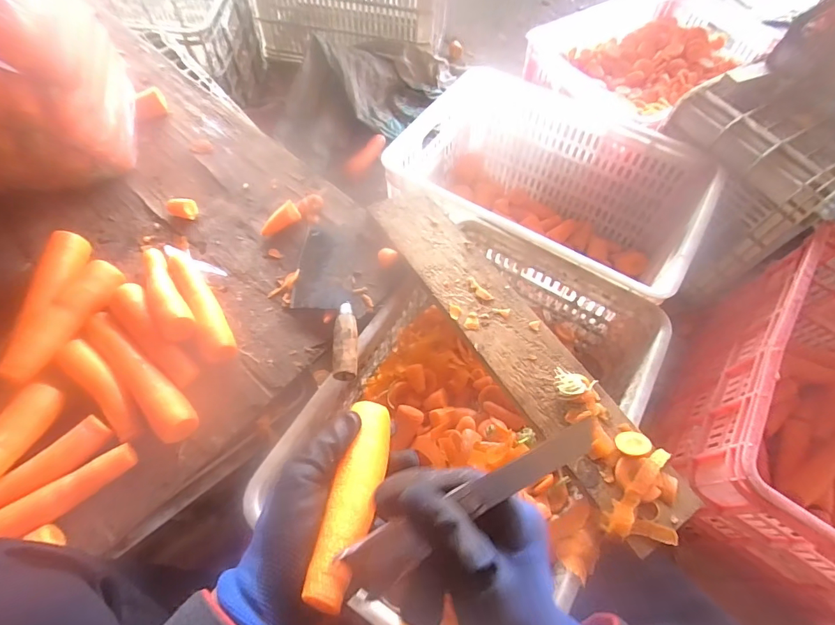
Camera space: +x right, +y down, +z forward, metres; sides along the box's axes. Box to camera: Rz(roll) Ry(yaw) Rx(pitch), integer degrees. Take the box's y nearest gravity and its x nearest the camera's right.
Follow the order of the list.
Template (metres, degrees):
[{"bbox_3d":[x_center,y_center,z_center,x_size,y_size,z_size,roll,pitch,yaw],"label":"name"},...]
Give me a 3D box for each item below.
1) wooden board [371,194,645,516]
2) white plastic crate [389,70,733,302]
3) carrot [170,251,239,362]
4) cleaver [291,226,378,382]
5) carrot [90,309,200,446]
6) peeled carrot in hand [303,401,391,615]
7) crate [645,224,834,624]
[{"bbox_3d":[0.107,0.006,0.581,0.106,0.023,0.489,-30,68,-17],"label":"wooden board"},{"bbox_3d":[0.228,-0.204,0.870,0.532,0.285,0.406,36,66,15],"label":"white plastic crate"},{"bbox_3d":[-0.279,-0.011,0.561,0.038,0.042,0.182,-26,67,-16],"label":"carrot"},{"bbox_3d":[-0.115,-0.026,0.588,0.110,0.031,0.240,4,62,-1],"label":"cleaver"},{"bbox_3d":[-0.325,0.074,0.508,0.192,0.032,0.039,41,67,17],"label":"carrot"},{"bbox_3d":[-0.043,0.124,0.307,0.031,0.025,0.149,12,35,3],"label":"peeled carrot in hand"},{"bbox_3d":[0.653,0.175,0.694,0.372,0.296,0.526,30,64,12],"label":"crate"}]

